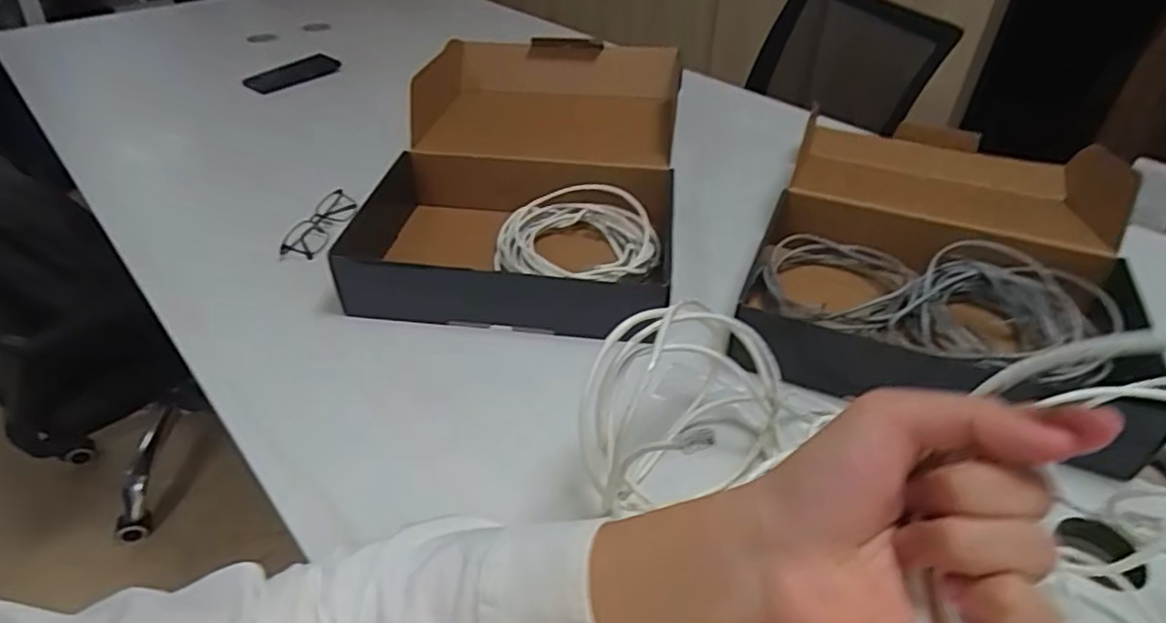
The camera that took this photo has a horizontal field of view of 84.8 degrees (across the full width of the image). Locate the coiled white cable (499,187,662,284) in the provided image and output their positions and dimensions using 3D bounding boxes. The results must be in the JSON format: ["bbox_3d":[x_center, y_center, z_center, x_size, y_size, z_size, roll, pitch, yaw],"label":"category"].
[{"bbox_3d":[-0.006,-0.088,0.747,0.188,0.062,0.133,7,40,7],"label":"coiled white cable"}]

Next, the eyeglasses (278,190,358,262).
[{"bbox_3d":[-0.332,-0.111,0.810,0.048,0.030,0.135,9,42,12],"label":"eyeglasses"}]

